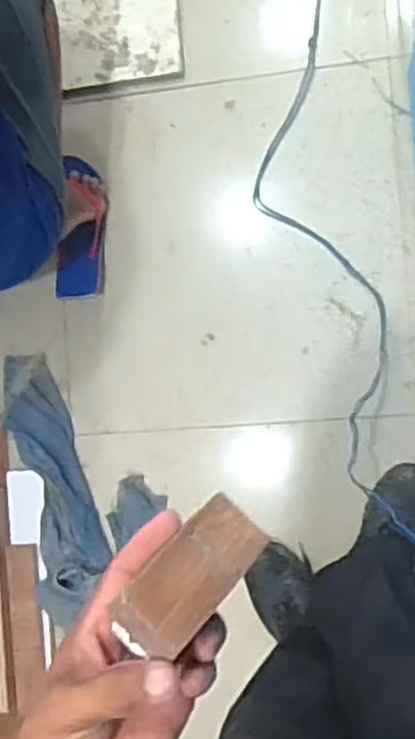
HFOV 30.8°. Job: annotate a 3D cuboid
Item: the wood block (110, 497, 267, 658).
[{"bbox_3d":[-0.007,0.115,0.425,0.042,0.111,0.016,47,133,2],"label":"wood block"}]

